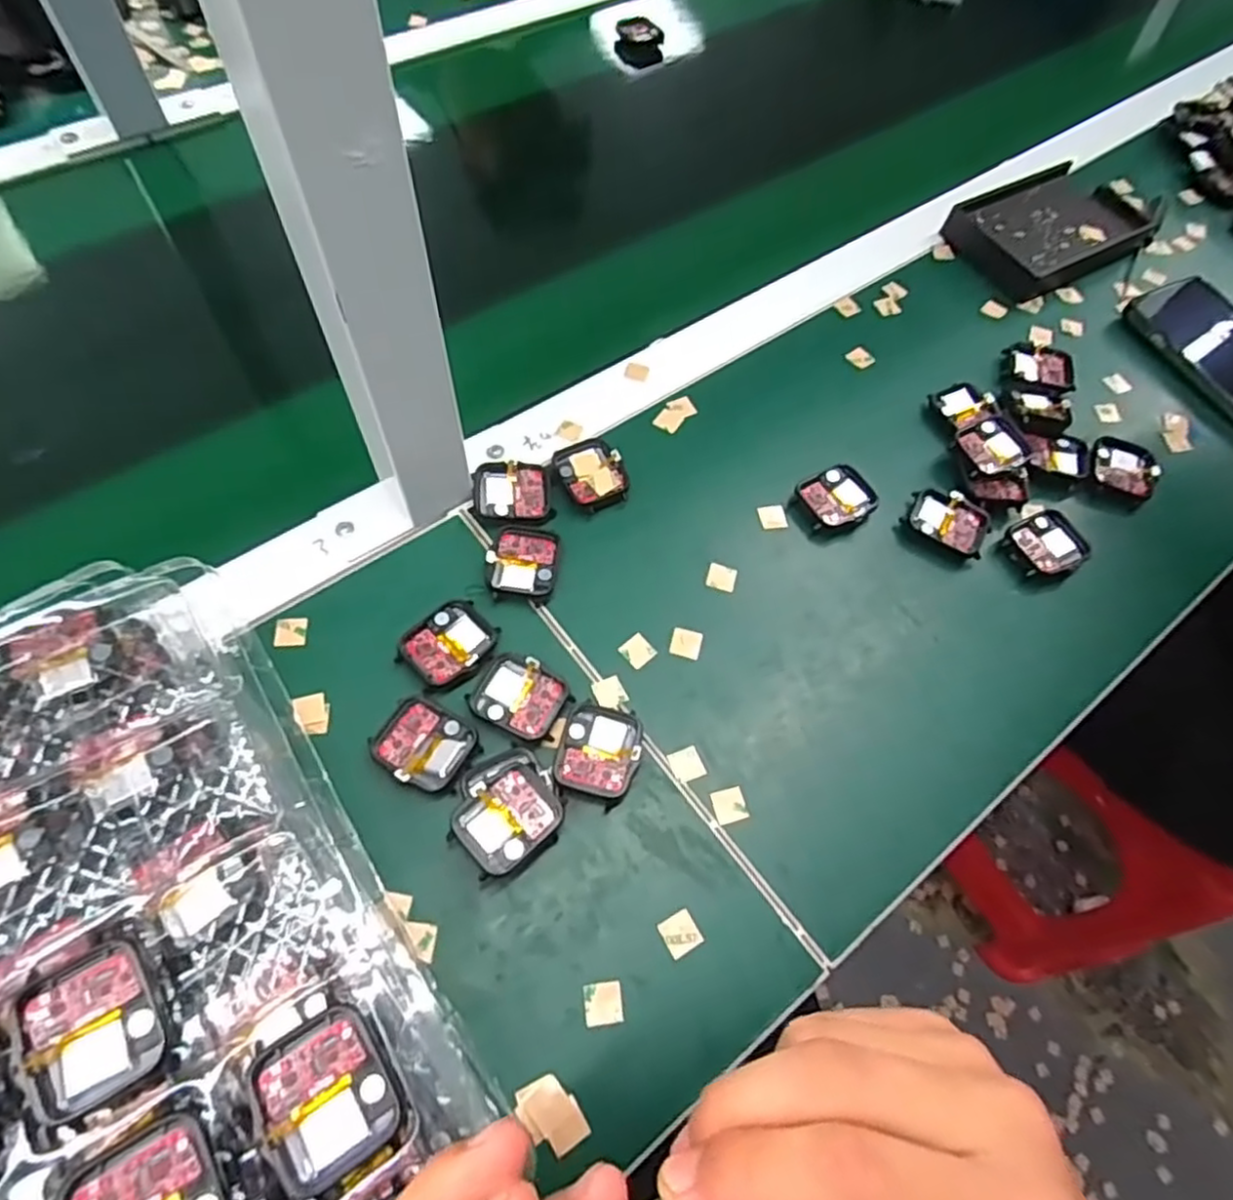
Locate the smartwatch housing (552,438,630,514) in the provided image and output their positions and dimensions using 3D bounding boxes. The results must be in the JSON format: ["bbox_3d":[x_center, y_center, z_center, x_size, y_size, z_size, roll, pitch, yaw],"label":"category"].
[{"bbox_3d":[-0.015,-0.075,0.424,0.035,0.008,0.046,-23,67,-15],"label":"smartwatch housing"}]

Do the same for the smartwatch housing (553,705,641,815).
[{"bbox_3d":[-0.008,0.073,0.348,0.037,0.011,0.045,21,63,7],"label":"smartwatch housing"}]

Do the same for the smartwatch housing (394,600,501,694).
[{"bbox_3d":[-0.087,0.022,0.368,0.040,0.007,0.046,42,67,16],"label":"smartwatch housing"}]

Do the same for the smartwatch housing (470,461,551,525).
[{"bbox_3d":[-0.059,-0.061,0.413,0.044,0.013,0.037,-10,64,-9],"label":"smartwatch housing"}]

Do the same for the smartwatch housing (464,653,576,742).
[{"bbox_3d":[-0.047,0.048,0.358,0.045,0.011,0.035,29,64,11],"label":"smartwatch housing"}]

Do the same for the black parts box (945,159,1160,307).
[{"bbox_3d":[0.346,-0.291,0.558,0.175,0.025,0.089,-26,67,-16],"label":"black parts box"}]

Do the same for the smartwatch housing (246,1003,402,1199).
[{"bbox_3d":[-0.090,0.155,0.225,0.036,0.012,0.043,-27,67,-17],"label":"smartwatch housing"}]

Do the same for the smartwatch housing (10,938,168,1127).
[{"bbox_3d":[-0.164,0.133,0.224,0.037,0.008,0.043,-26,66,-17],"label":"smartwatch housing"}]

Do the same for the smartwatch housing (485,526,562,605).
[{"bbox_3d":[-0.051,-0.021,0.392,0.036,0.011,0.043,6,62,-1],"label":"smartwatch housing"}]

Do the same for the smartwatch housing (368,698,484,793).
[{"bbox_3d":[-0.092,0.068,0.342,0.046,0.014,0.037,26,64,9],"label":"smartwatch housing"}]

